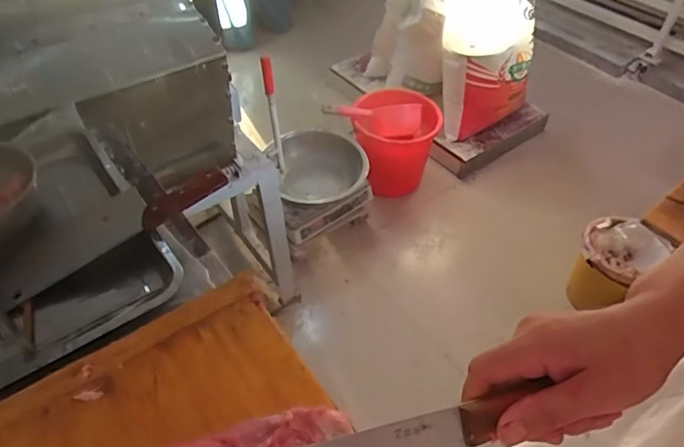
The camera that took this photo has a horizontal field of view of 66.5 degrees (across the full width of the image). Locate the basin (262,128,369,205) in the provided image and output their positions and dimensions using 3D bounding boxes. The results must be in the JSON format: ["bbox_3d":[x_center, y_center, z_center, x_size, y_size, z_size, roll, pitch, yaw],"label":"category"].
[{"bbox_3d":[-0.090,-0.172,1.669,0.333,0.151,0.292,13,48,10],"label":"basin"}]

